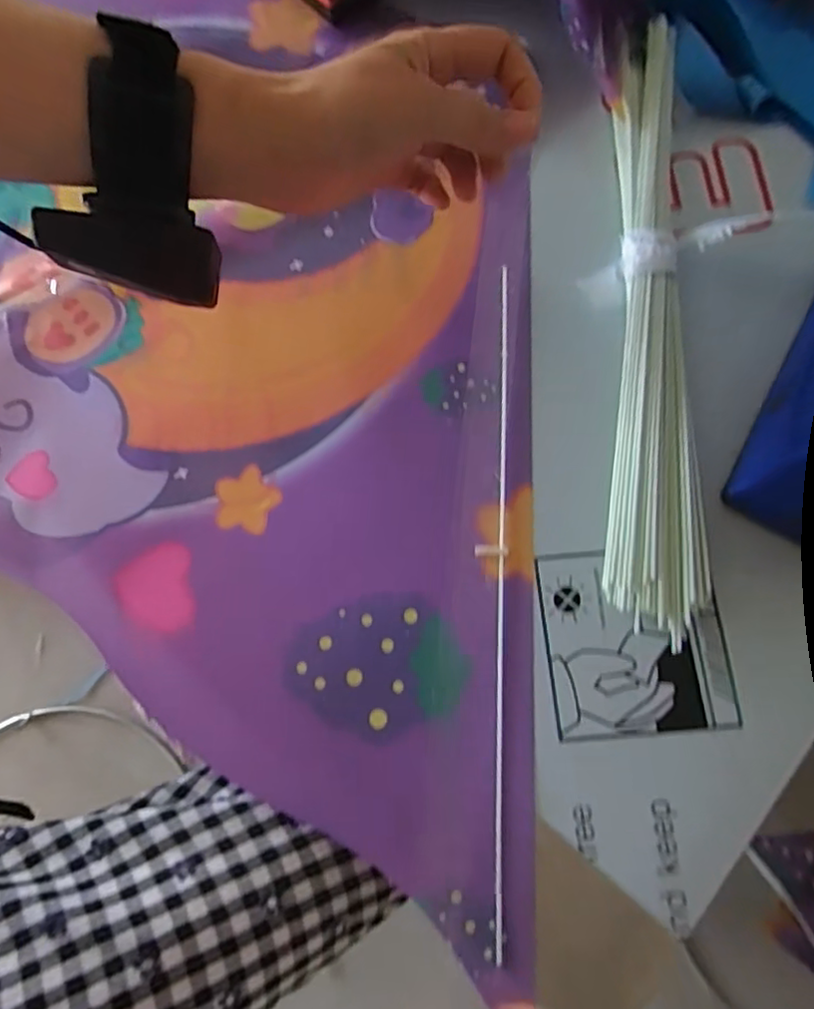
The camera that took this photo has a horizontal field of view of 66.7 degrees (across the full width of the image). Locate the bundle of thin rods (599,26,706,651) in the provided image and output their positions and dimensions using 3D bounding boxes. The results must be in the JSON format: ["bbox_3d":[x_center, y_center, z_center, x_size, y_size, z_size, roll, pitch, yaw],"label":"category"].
[{"bbox_3d":[0.140,-0.111,0.353,0.046,0.029,0.359,4,75,3],"label":"bundle of thin rods"}]

